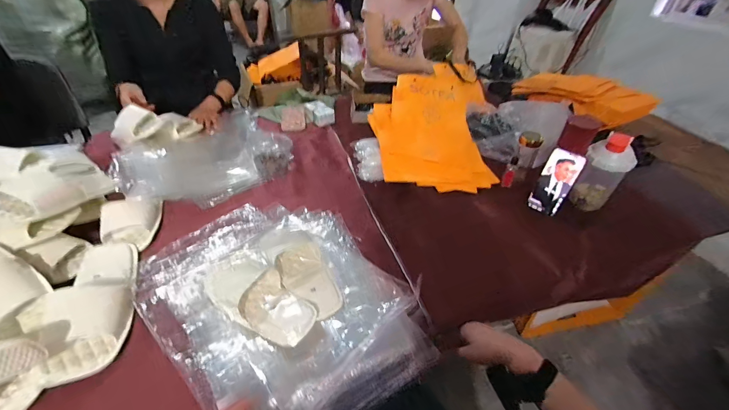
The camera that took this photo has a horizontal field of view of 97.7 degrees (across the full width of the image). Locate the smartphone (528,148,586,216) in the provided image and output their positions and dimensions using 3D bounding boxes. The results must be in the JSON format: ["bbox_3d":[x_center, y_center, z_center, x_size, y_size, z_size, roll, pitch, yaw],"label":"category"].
[{"bbox_3d":[0.454,-0.052,0.760,0.072,0.160,0.016,30,37,29],"label":"smartphone"}]

